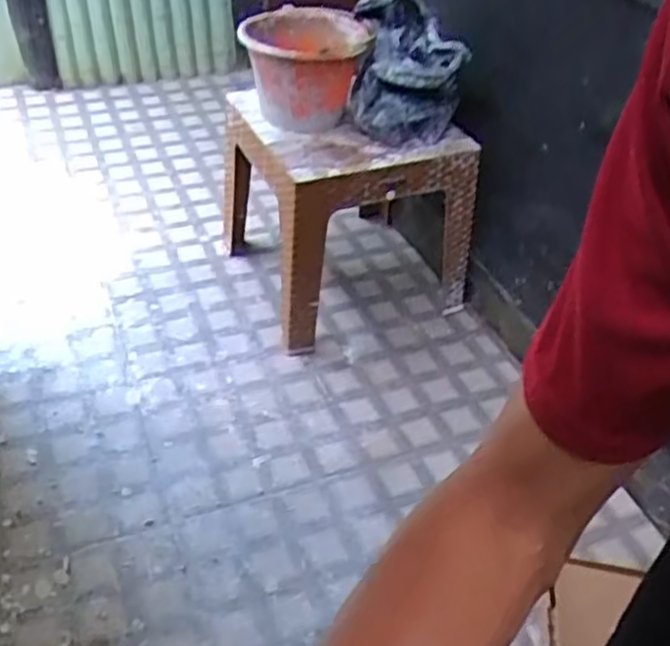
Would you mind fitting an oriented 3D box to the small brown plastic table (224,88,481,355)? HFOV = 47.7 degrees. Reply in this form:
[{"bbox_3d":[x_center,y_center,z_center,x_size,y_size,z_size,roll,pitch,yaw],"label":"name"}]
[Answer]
[{"bbox_3d":[0.017,-0.283,1.866,0.506,0.499,0.438,-14,45,-22],"label":"small brown plastic table"}]

